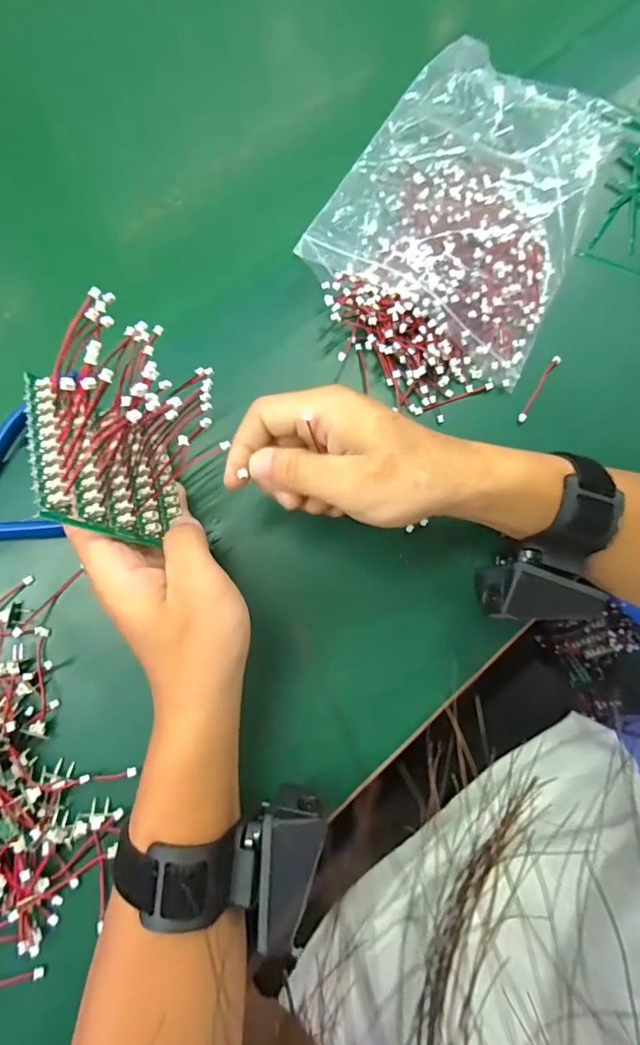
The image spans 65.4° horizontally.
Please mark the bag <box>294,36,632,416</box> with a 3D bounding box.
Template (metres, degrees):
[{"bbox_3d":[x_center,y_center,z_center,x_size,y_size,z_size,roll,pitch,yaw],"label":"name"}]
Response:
[{"bbox_3d":[0.103,-0.220,0.353,0.162,0.033,0.281,26,79,3],"label":"bag"}]

